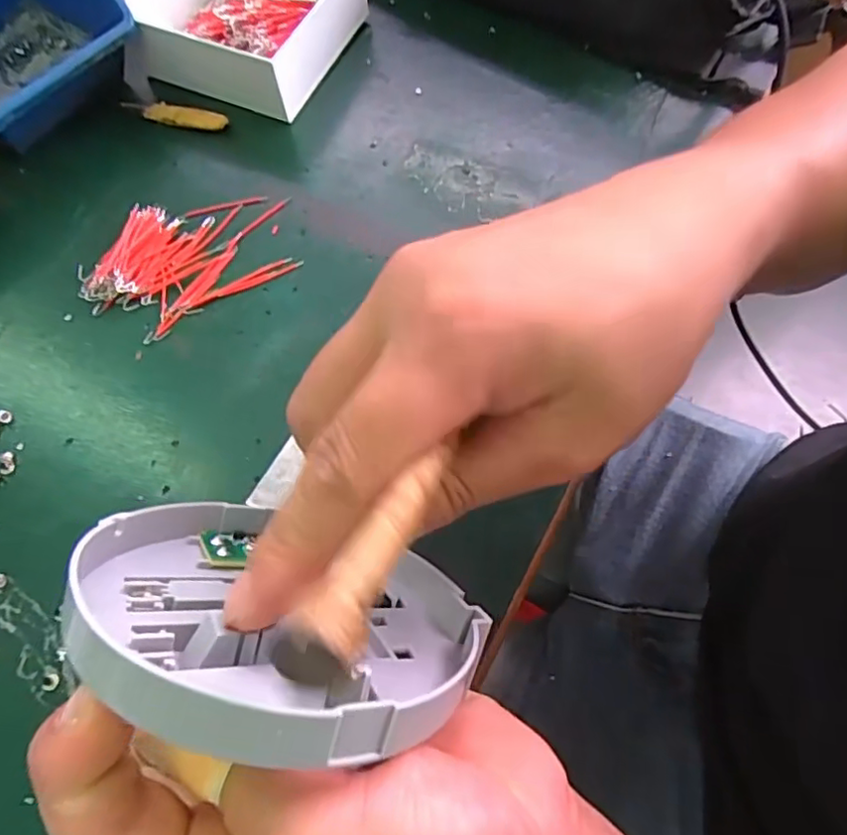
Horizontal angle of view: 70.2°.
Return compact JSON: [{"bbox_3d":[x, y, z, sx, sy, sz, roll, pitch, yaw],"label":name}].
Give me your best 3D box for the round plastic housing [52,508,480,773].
[{"bbox_3d":[-0.038,0.050,0.165,0.102,0.101,0.013,27,104,50],"label":"round plastic housing"}]

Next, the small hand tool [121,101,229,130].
[{"bbox_3d":[-0.151,-0.183,0.362,0.070,0.007,0.013,13,67,6],"label":"small hand tool"}]

